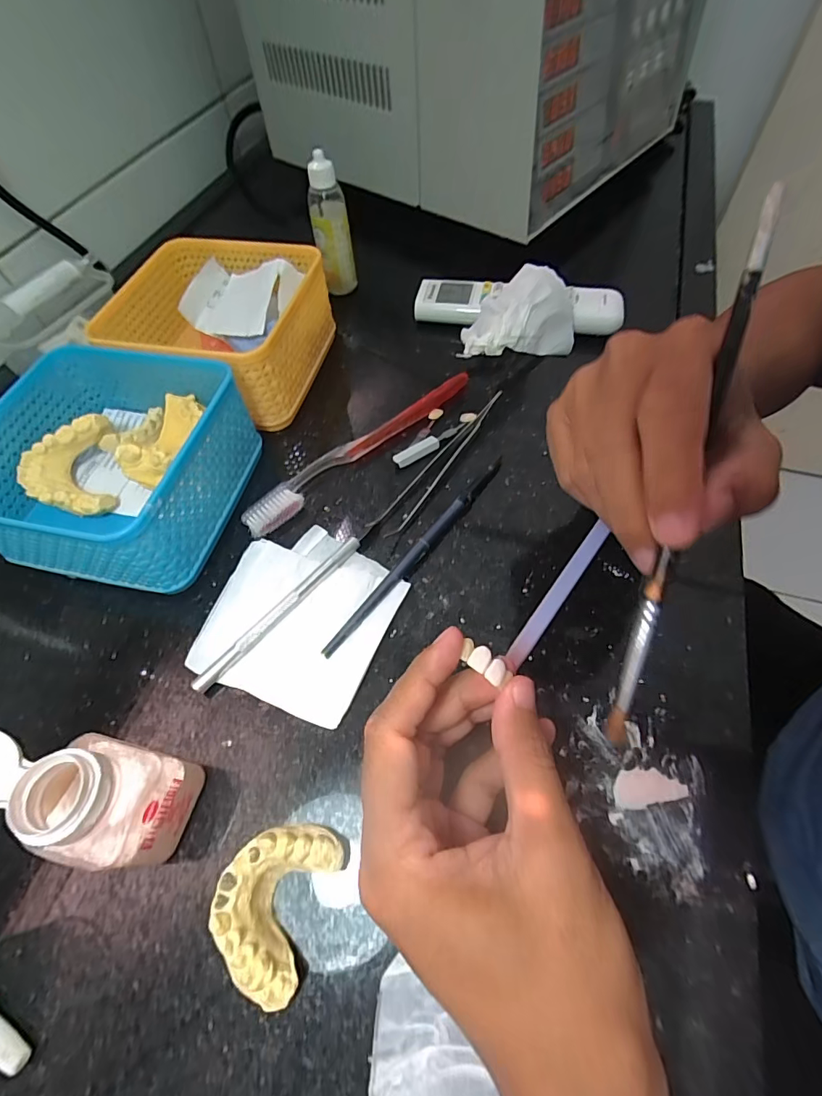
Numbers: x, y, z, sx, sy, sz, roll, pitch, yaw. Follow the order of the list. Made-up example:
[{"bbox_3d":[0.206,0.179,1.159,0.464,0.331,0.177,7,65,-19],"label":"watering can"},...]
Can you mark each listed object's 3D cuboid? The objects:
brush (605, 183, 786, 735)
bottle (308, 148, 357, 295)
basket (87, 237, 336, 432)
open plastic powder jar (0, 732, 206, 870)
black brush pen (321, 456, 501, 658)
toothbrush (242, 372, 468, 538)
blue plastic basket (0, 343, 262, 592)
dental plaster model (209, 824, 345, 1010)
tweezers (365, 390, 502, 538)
[{"bbox_3d":[0.094,-0.024,0.155,0.007,0.004,0.187,15,95,13],"label":"brush"},{"bbox_3d":[-0.072,-0.288,0.416,0.033,0.107,0.028,-11,58,-3],"label":"bottle"},{"bbox_3d":[-0.139,-0.160,0.347,0.132,0.070,0.131,10,59,10],"label":"basket"},{"bbox_3d":[-0.131,0.096,0.182,0.065,0.077,0.040,11,59,10],"label":"open plastic powder jar"},{"bbox_3d":[0.006,0.000,0.270,0.008,0.008,0.160,32,65,21],"label":"black brush pen"},{"bbox_3d":[-0.033,-0.069,0.313,0.185,0.011,0.018,-40,64,-20],"label":"toothbrush"},{"bbox_3d":[-0.177,-0.050,0.280,0.129,0.065,0.128,10,59,10],"label":"blue plastic basket"},{"bbox_3d":[-0.054,0.138,0.182,0.038,0.025,0.054,17,60,14],"label":"dental plaster model"},{"bbox_3d":[0.020,-0.060,0.305,0.017,0.011,0.135,29,64,20],"label":"tweezers"}]

